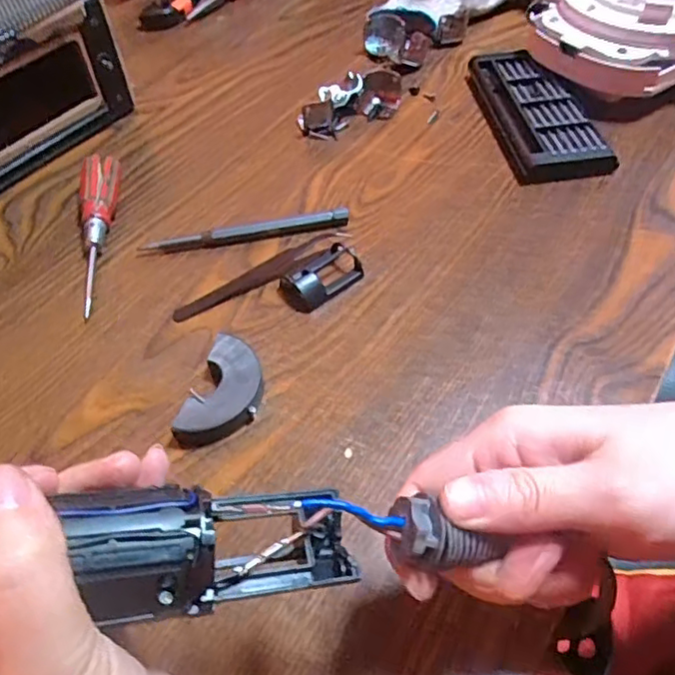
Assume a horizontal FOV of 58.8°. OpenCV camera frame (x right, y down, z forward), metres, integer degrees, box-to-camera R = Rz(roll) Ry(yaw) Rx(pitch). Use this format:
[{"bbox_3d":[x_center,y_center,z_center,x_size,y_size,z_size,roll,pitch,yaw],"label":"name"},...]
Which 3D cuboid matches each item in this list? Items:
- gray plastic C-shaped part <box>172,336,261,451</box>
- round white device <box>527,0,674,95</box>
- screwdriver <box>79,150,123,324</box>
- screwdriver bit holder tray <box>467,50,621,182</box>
[{"bbox_3d":[-0.057,0.029,0.310,0.034,0.016,0.060,13,52,13],"label":"gray plastic C-shaped part"},{"bbox_3d":[0.244,-0.253,0.490,0.146,0.069,0.134,-1,50,1],"label":"round white device"},{"bbox_3d":[-0.161,-0.073,0.397,0.024,0.022,0.138,-7,51,-3],"label":"screwdriver"},{"bbox_3d":[0.156,-0.177,0.473,0.071,0.026,0.163,-7,51,-3],"label":"screwdriver bit holder tray"}]

